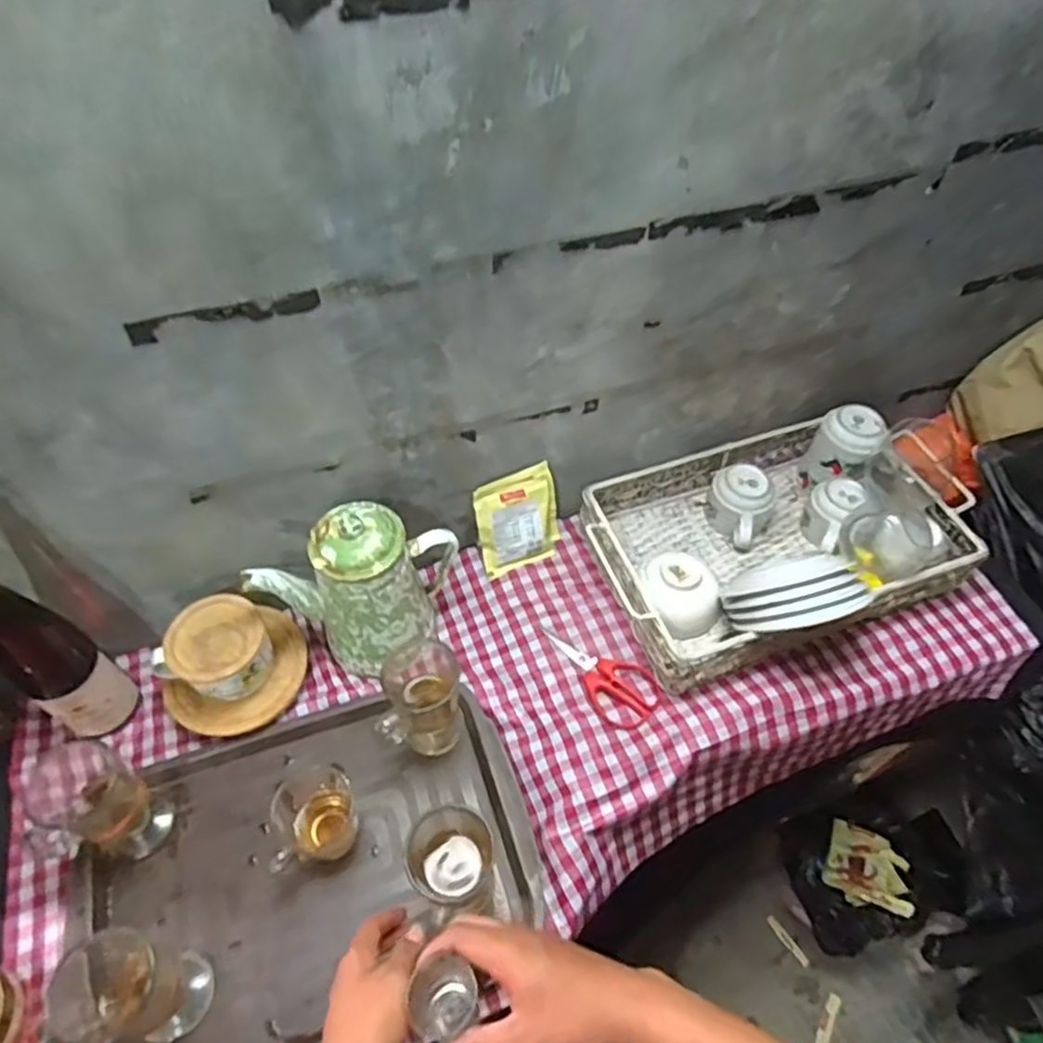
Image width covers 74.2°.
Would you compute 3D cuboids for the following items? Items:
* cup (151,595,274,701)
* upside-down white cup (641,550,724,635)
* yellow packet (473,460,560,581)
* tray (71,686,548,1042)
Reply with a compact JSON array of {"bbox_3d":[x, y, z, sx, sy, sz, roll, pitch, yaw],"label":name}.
[{"bbox_3d":[-0.326,0.138,0.742,0.103,0.070,0.095,1,53,-1],"label":"cup"},{"bbox_3d":[0.186,0.087,0.808,0.086,0.055,0.093,-20,56,-16],"label":"upside-down white cup"},{"bbox_3d":[-0.004,-0.001,0.846,0.101,0.122,0.017,-21,29,-11],"label":"yellow packet"},{"bbox_3d":[-0.206,0.346,0.686,0.428,0.029,0.310,-16,55,-13],"label":"tray"}]

